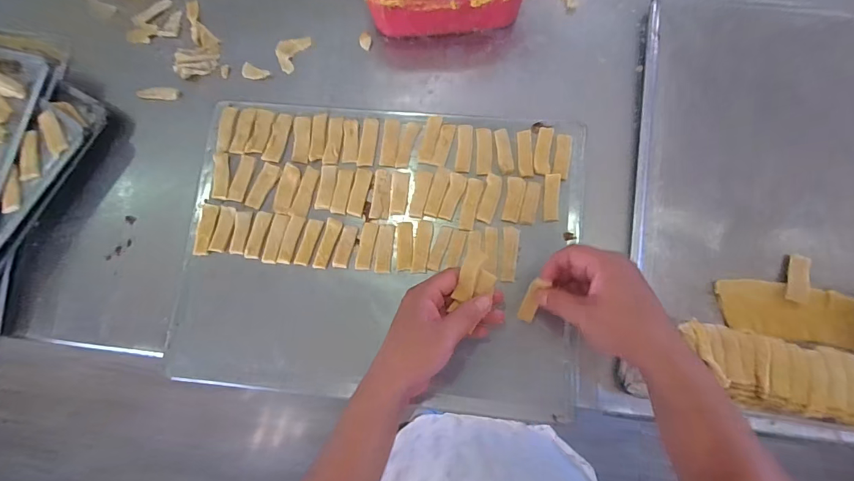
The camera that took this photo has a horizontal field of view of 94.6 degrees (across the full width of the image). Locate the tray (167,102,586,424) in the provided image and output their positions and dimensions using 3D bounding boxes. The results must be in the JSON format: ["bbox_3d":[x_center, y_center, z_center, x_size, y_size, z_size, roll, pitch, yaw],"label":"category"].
[{"bbox_3d":[-0.053,0.007,0.444,0.434,0.017,0.323,5,82,6],"label":"tray"}]

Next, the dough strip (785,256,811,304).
[{"bbox_3d":[0.379,0.040,0.402,0.020,0.004,0.050,16,74,19],"label":"dough strip"}]

